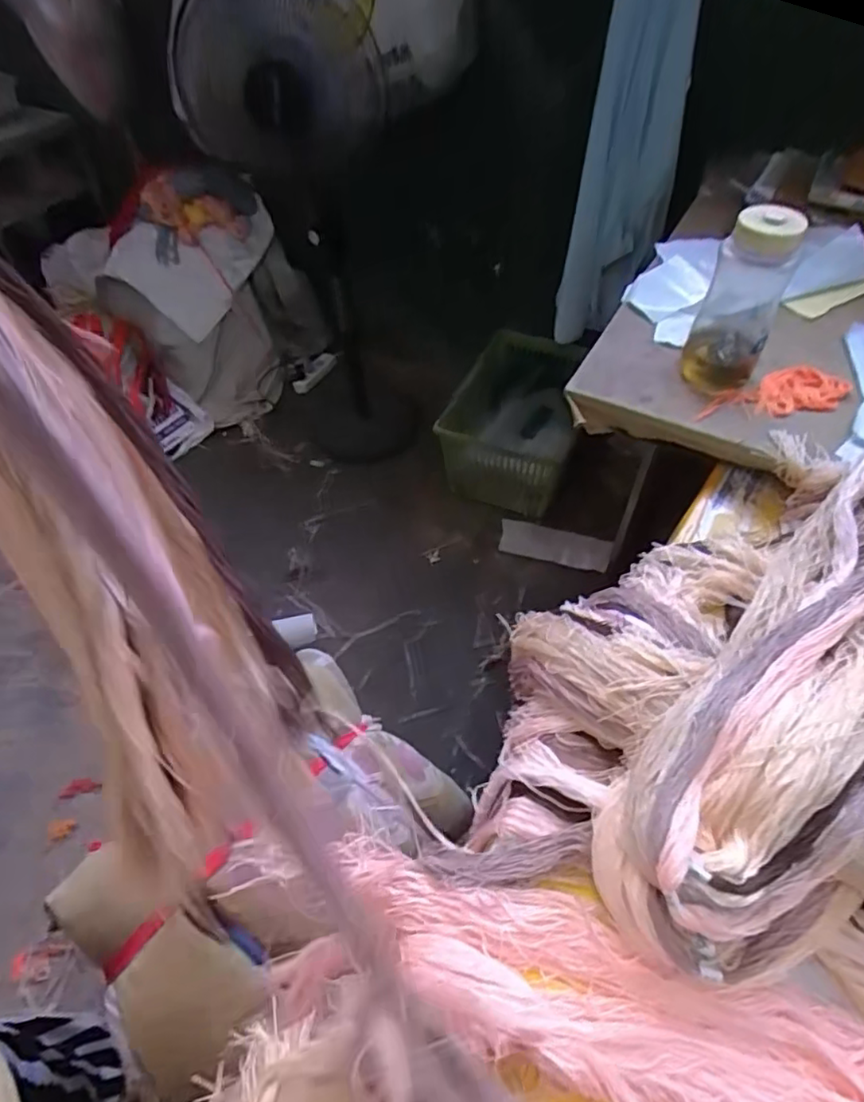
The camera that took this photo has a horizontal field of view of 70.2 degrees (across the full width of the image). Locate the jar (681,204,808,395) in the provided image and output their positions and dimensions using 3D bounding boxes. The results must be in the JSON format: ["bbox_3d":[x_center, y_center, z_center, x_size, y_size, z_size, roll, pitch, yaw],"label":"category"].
[{"bbox_3d":[0.351,-0.277,0.697,0.084,0.192,0.071,22,57,17],"label":"jar"}]

